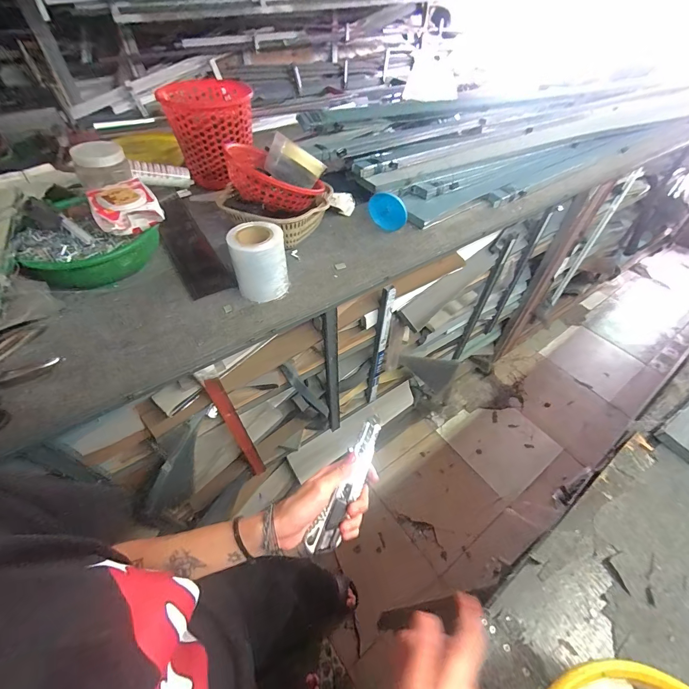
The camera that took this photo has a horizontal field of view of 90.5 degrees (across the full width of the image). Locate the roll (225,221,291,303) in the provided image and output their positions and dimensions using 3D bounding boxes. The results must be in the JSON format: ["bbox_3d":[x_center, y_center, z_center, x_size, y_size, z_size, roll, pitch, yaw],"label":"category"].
[{"bbox_3d":[-0.141,-0.135,0.568,0.086,0.104,0.071,-13,50,-13],"label":"roll"}]

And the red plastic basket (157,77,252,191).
[{"bbox_3d":[-0.311,-0.495,0.816,0.185,0.182,0.173,-20,52,-18],"label":"red plastic basket"}]

